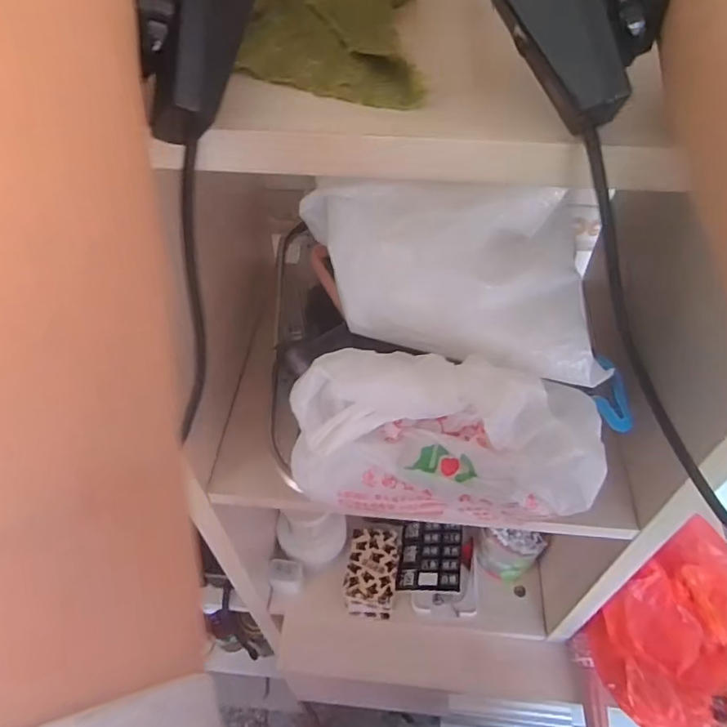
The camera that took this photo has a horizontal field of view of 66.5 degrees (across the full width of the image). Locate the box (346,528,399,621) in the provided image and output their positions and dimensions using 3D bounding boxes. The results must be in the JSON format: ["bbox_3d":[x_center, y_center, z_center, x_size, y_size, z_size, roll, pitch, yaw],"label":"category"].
[{"bbox_3d":[0.011,0.266,0.711,0.062,0.024,0.103,7,50,6],"label":"box"}]

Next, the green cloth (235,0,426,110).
[{"bbox_3d":[-0.016,-0.169,0.259,0.082,0.032,0.144,2,50,2],"label":"green cloth"}]

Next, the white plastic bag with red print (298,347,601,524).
[{"bbox_3d":[0.050,0.040,0.340,0.185,0.092,0.068,6,50,5],"label":"white plastic bag with red print"}]

